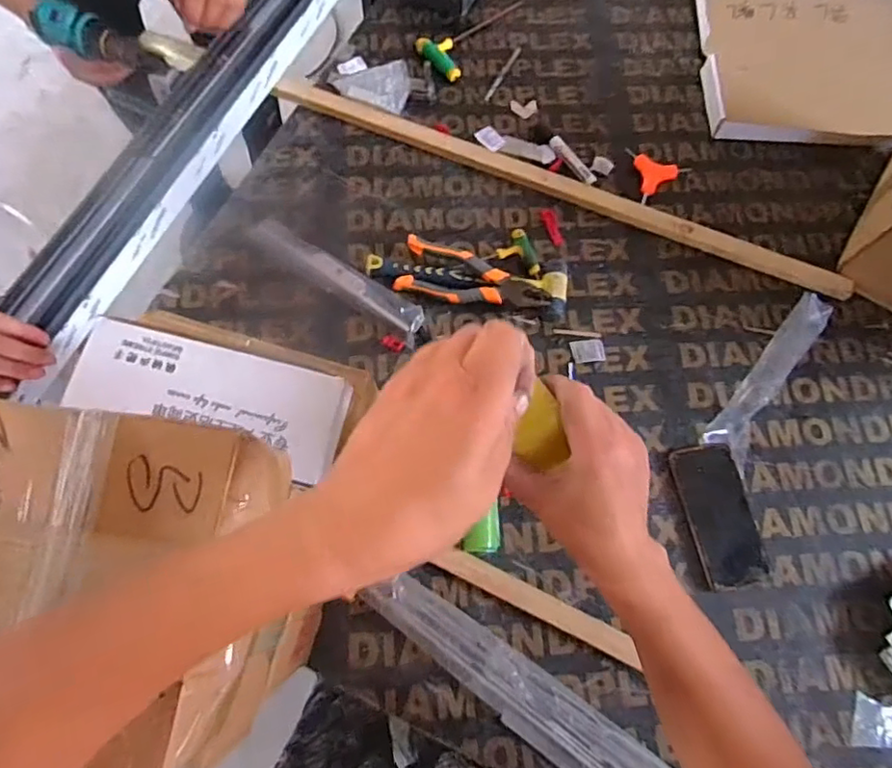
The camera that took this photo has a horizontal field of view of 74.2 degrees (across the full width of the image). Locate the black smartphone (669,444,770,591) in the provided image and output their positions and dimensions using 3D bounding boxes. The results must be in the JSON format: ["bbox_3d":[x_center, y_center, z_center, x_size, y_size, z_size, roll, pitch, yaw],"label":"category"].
[{"bbox_3d":[0.313,0.150,0.673,0.072,0.011,0.159,-9,71,-5],"label":"black smartphone"}]

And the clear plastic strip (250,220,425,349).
[{"bbox_3d":[-0.137,-0.135,0.743,0.257,0.023,0.041,33,73,9],"label":"clear plastic strip"}]

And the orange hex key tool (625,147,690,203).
[{"bbox_3d":[0.302,-0.295,0.828,0.076,0.018,0.084,-5,71,-4],"label":"orange hex key tool"}]

